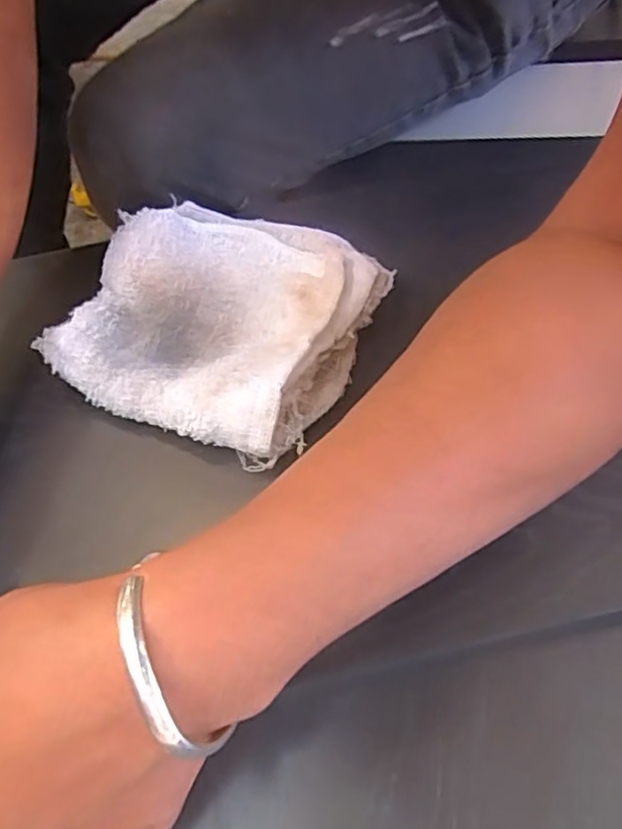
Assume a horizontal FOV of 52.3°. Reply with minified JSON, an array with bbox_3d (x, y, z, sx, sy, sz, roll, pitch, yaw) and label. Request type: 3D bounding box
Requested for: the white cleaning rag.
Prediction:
[{"bbox_3d":[-0.046,-0.056,0.327,0.145,0.032,0.137,19,58,19],"label":"white cleaning rag"}]

